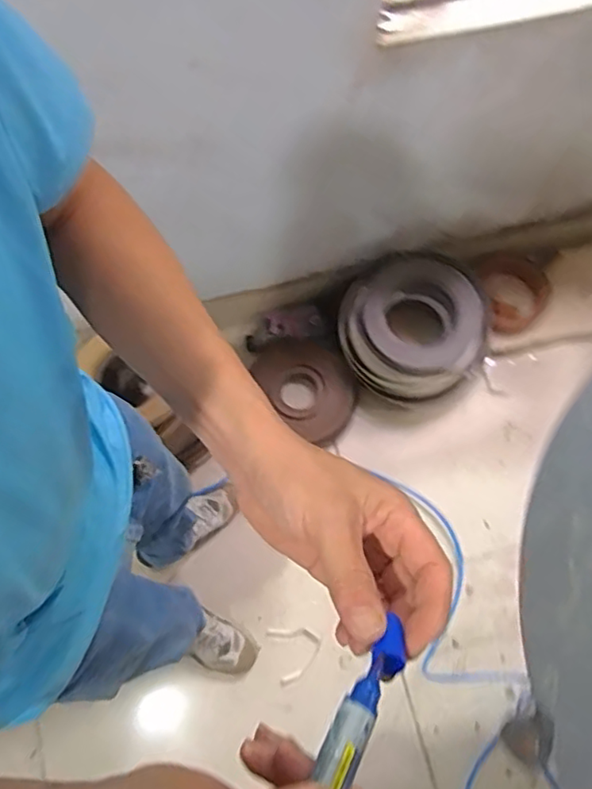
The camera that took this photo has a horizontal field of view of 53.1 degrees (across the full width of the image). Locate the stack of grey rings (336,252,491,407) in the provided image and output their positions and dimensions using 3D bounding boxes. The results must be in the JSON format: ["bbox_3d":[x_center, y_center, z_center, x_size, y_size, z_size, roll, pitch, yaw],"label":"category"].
[{"bbox_3d":[0.269,-0.164,1.407,0.324,0.150,0.320,22,74,7],"label":"stack of grey rings"}]

